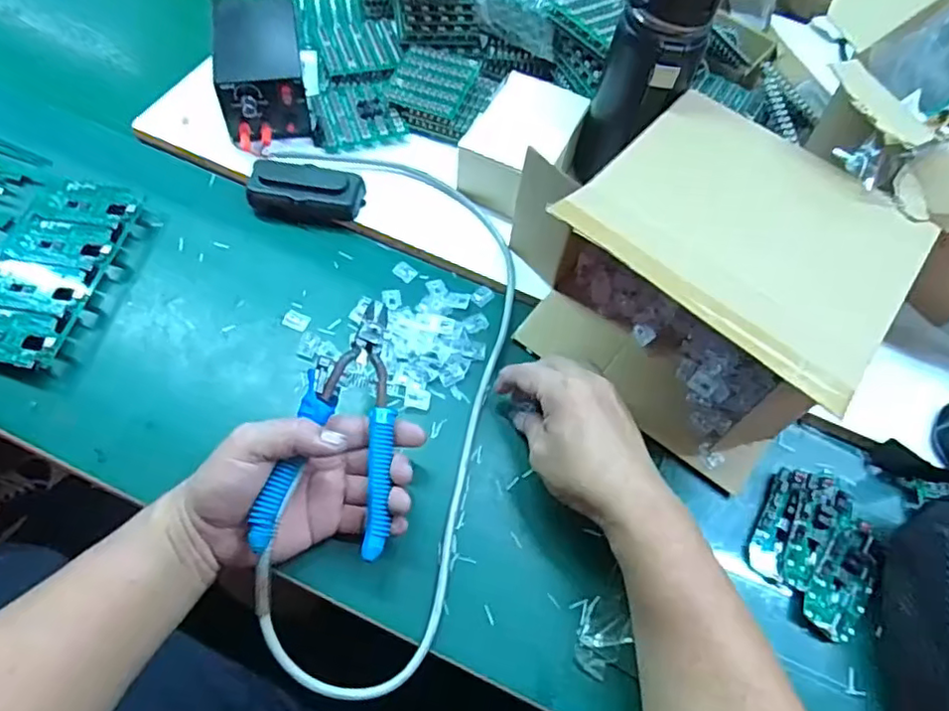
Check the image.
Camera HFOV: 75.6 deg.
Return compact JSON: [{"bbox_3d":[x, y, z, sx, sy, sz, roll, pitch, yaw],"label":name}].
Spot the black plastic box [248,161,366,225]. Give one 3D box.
[{"bbox_3d":[-0.161,-0.156,0.588,0.104,0.029,0.054,13,62,4],"label":"black plastic box"}]

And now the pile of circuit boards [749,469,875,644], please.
[{"bbox_3d":[0.260,0.147,0.466,0.083,0.015,0.108,25,63,10],"label":"pile of circuit boards"}]

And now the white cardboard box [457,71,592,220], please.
[{"bbox_3d":[0.052,-0.207,0.598,0.093,0.054,0.127,26,64,11],"label":"white cardboard box"}]

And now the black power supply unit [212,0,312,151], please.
[{"bbox_3d":[-0.214,-0.293,0.616,0.079,0.066,0.157,-8,63,-7],"label":"black power supply unit"}]

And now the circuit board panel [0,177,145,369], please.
[{"bbox_3d":[-0.371,-0.078,0.536,0.100,0.023,0.190,10,62,2],"label":"circuit board panel"}]

